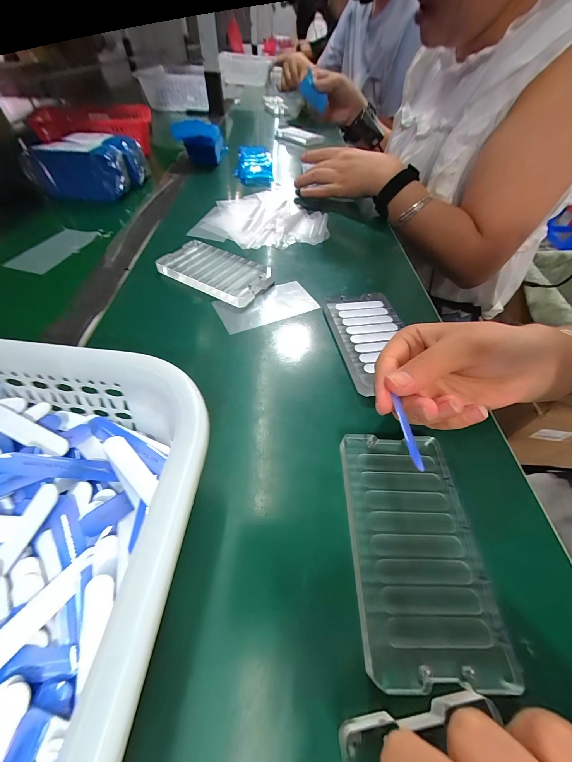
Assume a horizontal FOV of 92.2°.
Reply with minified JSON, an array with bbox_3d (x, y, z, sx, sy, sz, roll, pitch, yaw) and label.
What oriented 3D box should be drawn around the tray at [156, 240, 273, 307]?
[{"bbox_3d":[-0.081,-0.127,0.317,0.119,0.013,0.069,26,56,15],"label":"tray"}]

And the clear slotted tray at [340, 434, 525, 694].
[{"bbox_3d":[0.072,0.089,0.161,0.070,0.010,0.124,2,53,-2],"label":"clear slotted tray"}]

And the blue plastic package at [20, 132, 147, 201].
[{"bbox_3d":[-0.324,-0.352,0.455,0.140,0.068,0.114,2,53,-2],"label":"blue plastic package"}]

